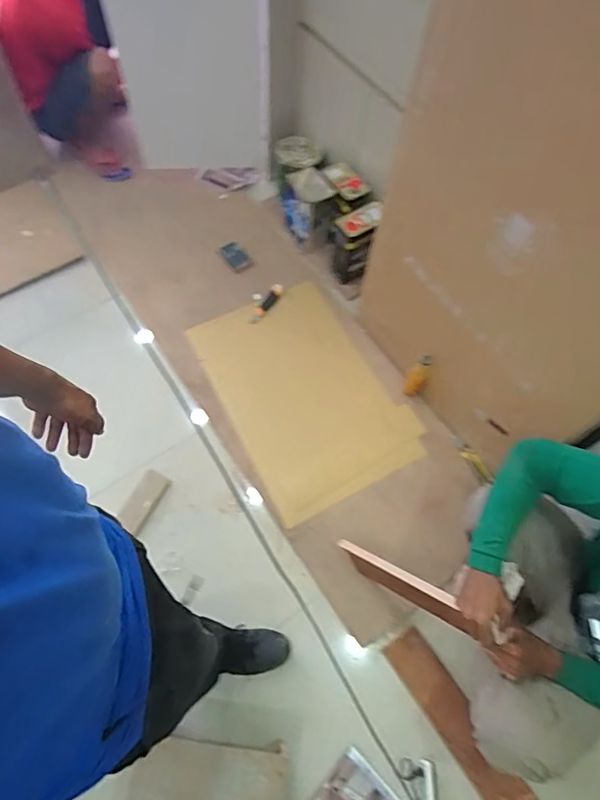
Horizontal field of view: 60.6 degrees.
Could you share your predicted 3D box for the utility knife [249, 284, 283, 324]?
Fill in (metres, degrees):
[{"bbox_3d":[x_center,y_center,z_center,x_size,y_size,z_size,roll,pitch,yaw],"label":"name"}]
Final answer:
[{"bbox_3d":[-0.115,-0.327,1.753,0.041,0.029,0.163,29,67,12],"label":"utility knife"}]

